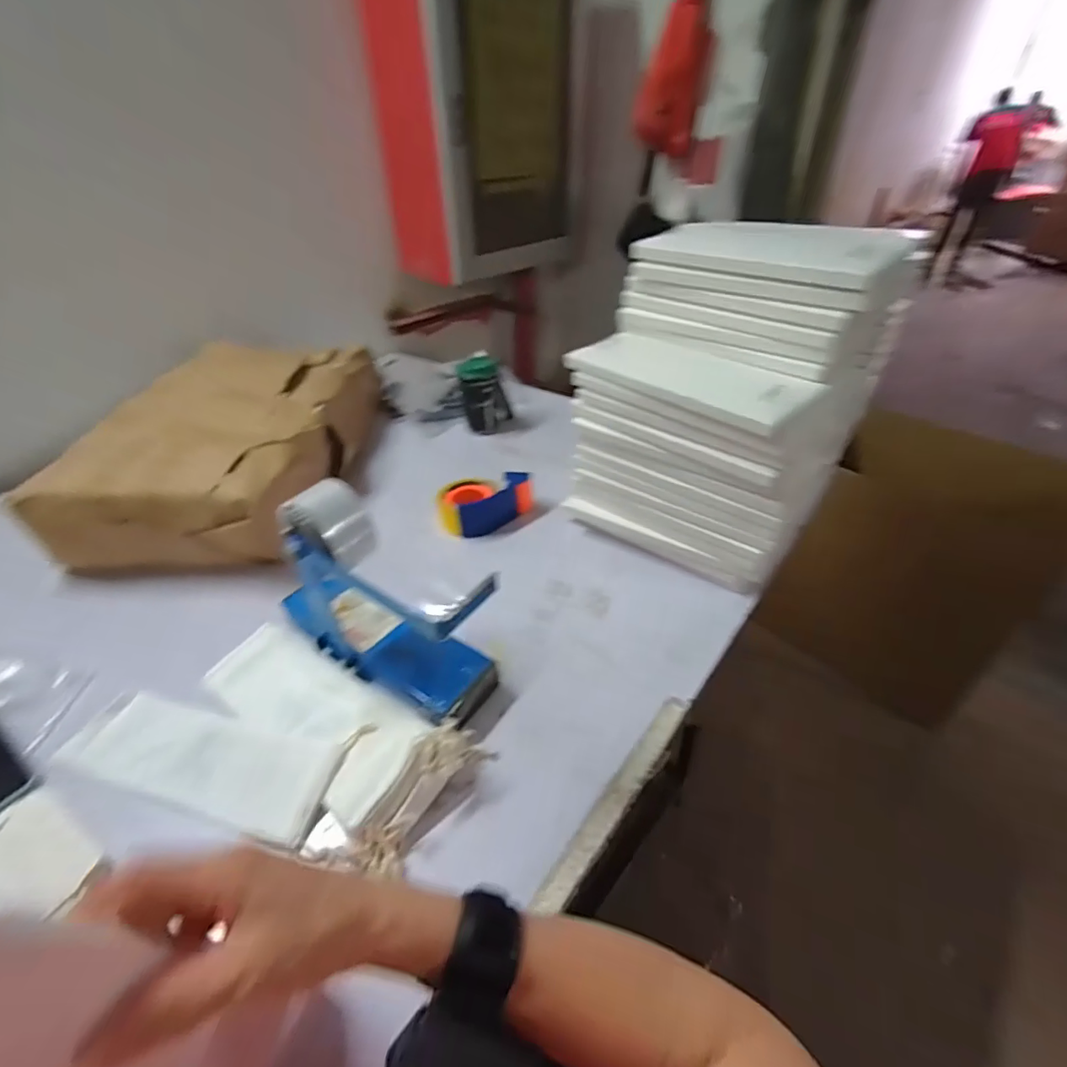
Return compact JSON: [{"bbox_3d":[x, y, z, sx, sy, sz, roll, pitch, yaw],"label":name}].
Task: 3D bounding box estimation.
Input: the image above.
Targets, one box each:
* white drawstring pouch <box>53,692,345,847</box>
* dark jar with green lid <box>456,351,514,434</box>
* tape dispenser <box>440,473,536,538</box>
[{"bbox_3d":[-0.338,0.226,0.524,0.291,0.020,0.091,8,39,14],"label":"white drawstring pouch"},{"bbox_3d":[-0.099,-0.286,1.057,0.088,0.142,0.084,-2,38,1],"label":"dark jar with green lid"},{"bbox_3d":[-0.072,-0.047,0.818,0.149,0.061,0.092,-7,38,-5],"label":"tape dispenser"}]

